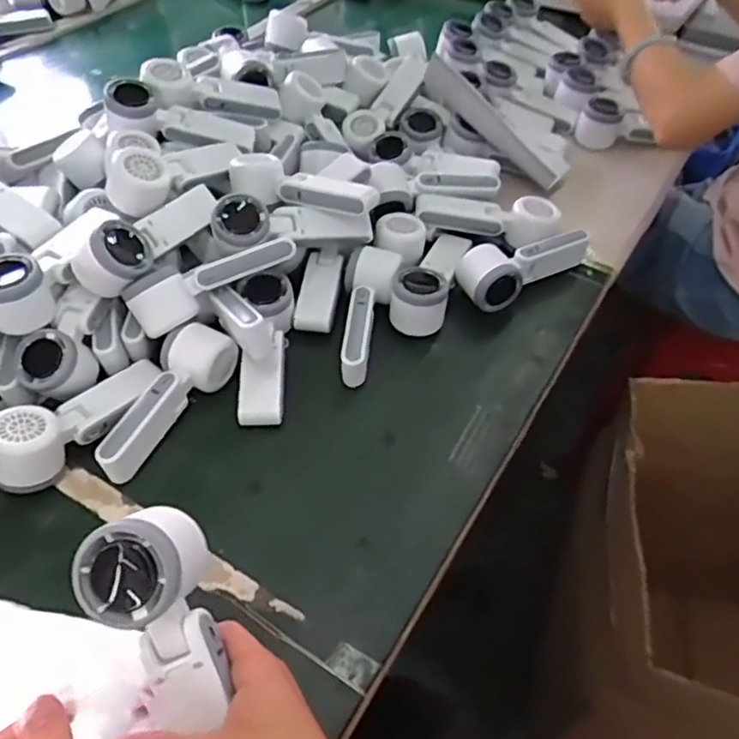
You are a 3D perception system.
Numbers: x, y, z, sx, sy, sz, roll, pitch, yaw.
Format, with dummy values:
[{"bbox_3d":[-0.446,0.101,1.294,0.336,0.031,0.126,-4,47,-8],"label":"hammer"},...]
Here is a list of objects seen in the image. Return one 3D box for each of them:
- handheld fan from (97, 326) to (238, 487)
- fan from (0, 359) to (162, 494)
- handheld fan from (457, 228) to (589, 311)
[{"bbox_3d":[-0.193,0.023,0.594,0.065,0.043,0.168,30,56,21],"label":"handheld fan"},{"bbox_3d":[-0.265,0.046,0.587,0.055,0.061,0.167,28,41,19],"label":"fan"},{"bbox_3d":[0.175,-0.113,0.717,0.152,0.065,0.058,-21,54,-18],"label":"handheld fan"}]

